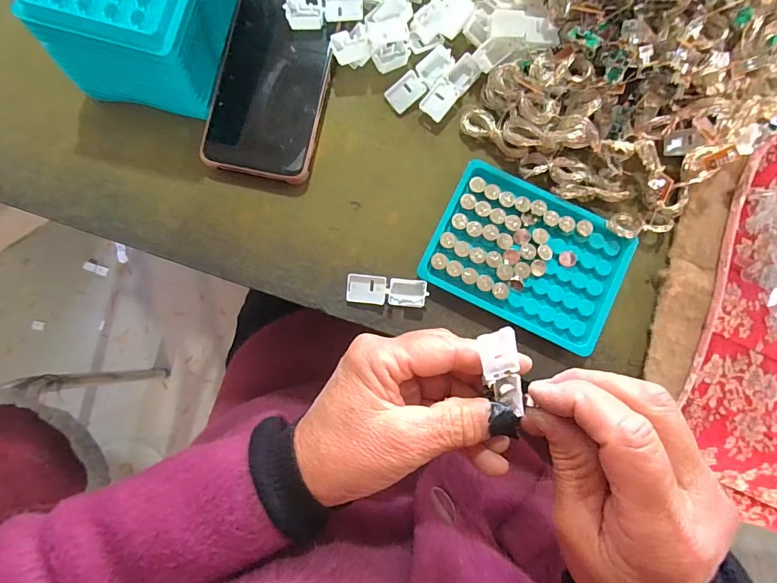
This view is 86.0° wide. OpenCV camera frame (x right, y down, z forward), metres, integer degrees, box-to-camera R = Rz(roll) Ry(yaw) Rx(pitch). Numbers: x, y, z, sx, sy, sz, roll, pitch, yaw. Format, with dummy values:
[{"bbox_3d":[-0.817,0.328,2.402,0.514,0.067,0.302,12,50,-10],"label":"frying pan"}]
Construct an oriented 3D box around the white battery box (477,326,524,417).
[{"bbox_3d":[0.062,0.044,0.226,0.020,0.008,0.047,-15,101,0],"label":"white battery box"}]

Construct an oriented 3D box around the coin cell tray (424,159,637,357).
[{"bbox_3d":[0.098,-0.025,0.293,0.130,0.015,0.092,27,84,2],"label":"coin cell tray"}]

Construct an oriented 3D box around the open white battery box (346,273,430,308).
[{"bbox_3d":[-0.001,0.000,0.294,0.055,0.008,0.020,5,84,-1],"label":"open white battery box"}]

